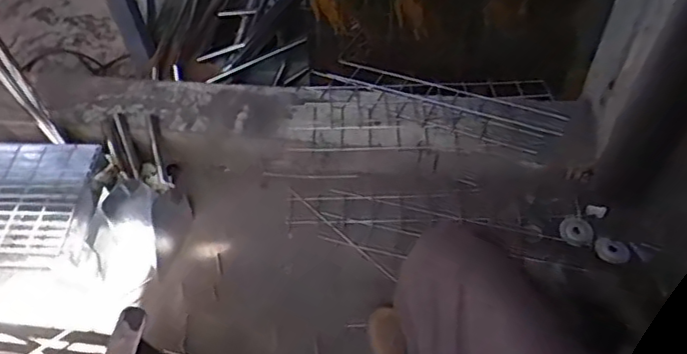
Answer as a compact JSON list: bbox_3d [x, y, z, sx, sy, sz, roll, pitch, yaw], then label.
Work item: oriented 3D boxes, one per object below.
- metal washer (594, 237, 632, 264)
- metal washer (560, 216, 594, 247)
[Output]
[{"bbox_3d":[0.481,0.131,1.075,0.060,0.004,0.052,35,63,24],"label":"metal washer"},{"bbox_3d":[0.431,0.099,1.108,0.057,0.005,0.064,18,57,15],"label":"metal washer"}]

